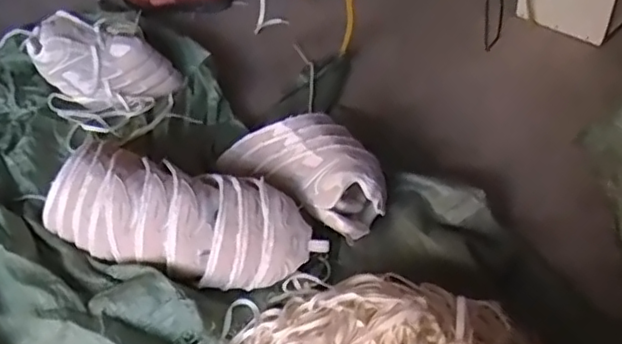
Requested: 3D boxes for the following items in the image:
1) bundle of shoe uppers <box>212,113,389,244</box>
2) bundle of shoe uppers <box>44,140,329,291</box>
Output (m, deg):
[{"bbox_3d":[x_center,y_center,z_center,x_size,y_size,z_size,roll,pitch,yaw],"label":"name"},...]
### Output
[{"bbox_3d":[-0.004,-0.013,0.999,0.287,0.114,0.139,26,53,27],"label":"bundle of shoe uppers"},{"bbox_3d":[-0.197,0.072,0.921,0.412,0.144,0.170,15,49,19],"label":"bundle of shoe uppers"}]

